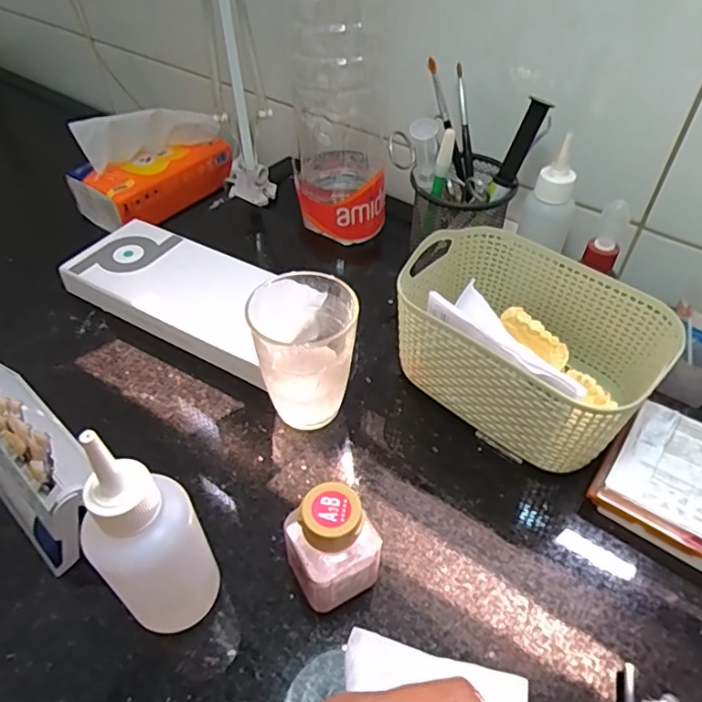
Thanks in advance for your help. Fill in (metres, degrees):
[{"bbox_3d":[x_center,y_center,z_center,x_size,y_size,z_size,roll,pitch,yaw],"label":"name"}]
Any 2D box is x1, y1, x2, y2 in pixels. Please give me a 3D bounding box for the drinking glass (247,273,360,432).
[{"bbox_3d":[-0.029,0.003,0.366,0.066,0.095,0.065,1,45,0],"label":"drinking glass"}]

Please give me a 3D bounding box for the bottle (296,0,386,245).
[{"bbox_3d":[-0.007,-0.249,0.476,0.082,0.300,0.085,5,45,4],"label":"bottle"}]

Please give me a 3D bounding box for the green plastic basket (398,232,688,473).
[{"bbox_3d":[0.118,-0.005,0.382,0.163,0.087,0.120,34,54,28],"label":"green plastic basket"}]

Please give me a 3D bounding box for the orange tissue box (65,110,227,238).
[{"bbox_3d":[-0.243,-0.233,0.662,0.094,0.104,0.172,28,53,24],"label":"orange tissue box"}]

